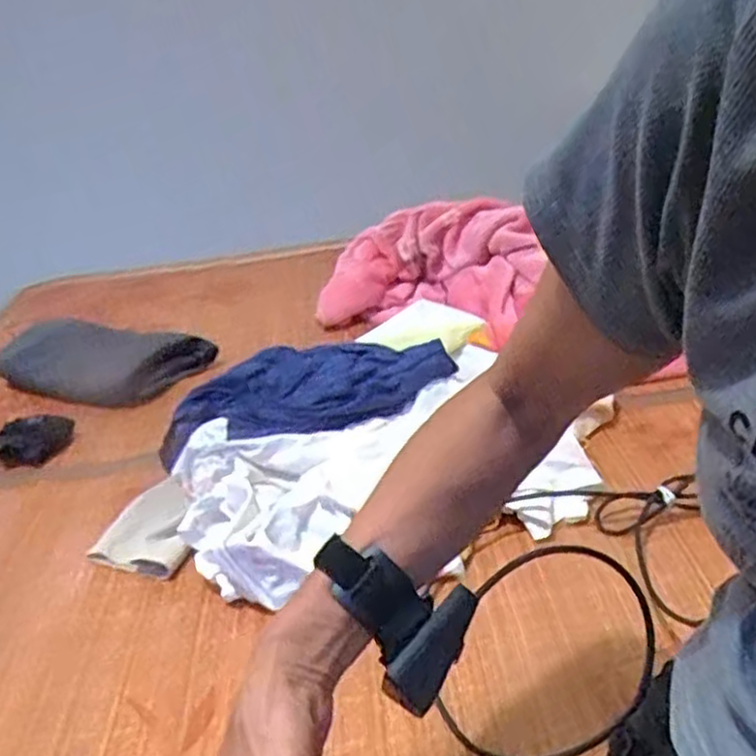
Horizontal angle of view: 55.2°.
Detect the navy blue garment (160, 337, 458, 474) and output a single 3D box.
[{"bbox_3d":[-0.078,0.011,0.827,0.335,0.048,0.145,-12,28,-10],"label":"navy blue garment"}]

